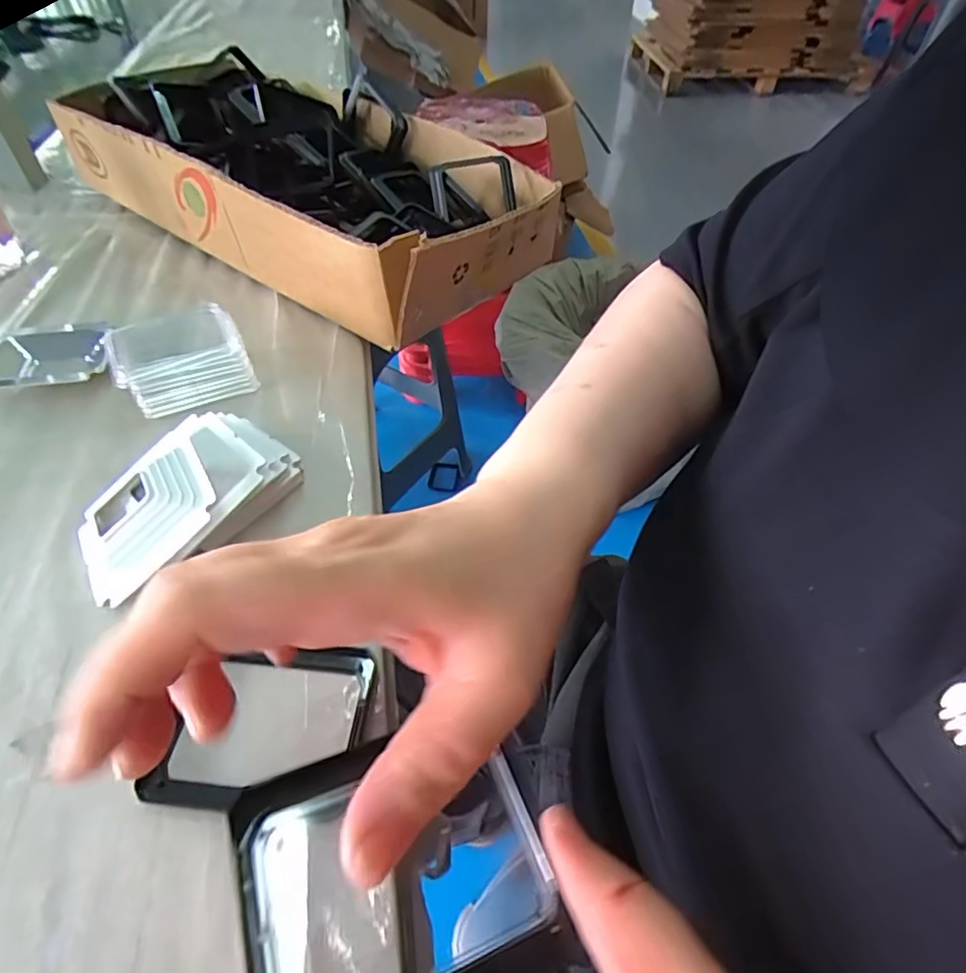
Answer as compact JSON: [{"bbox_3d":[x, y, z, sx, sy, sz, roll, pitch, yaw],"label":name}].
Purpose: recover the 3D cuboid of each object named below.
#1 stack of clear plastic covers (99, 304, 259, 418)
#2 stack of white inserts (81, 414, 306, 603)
[{"bbox_3d":[-0.194,-0.085,0.364,0.073,0.036,0.060,-22,54,-20],"label":"stack of clear plastic covers"},{"bbox_3d":[-0.153,0.001,0.291,0.073,0.038,0.114,37,58,26],"label":"stack of white inserts"}]

